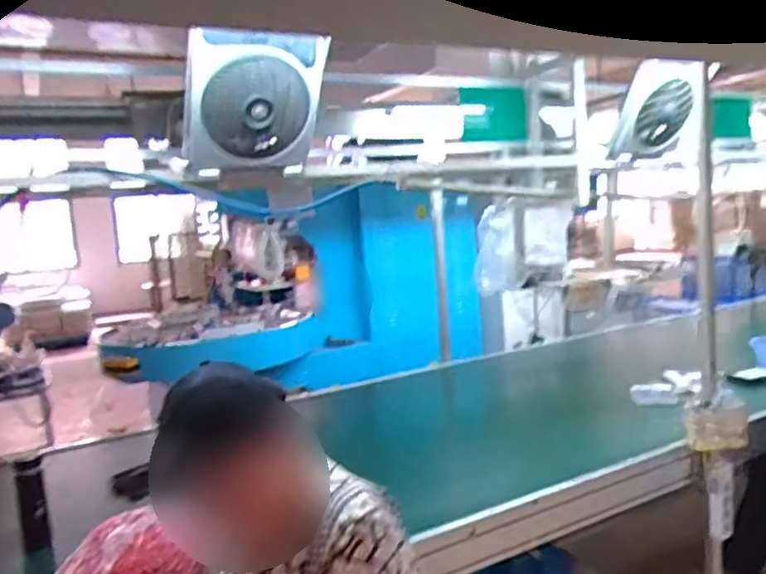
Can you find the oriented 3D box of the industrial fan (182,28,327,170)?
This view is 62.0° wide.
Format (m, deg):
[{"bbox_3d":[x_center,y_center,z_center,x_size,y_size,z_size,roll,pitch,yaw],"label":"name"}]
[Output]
[{"bbox_3d":[-0.324,-0.459,1.598,0.330,0.347,0.105,-6,42,-28],"label":"industrial fan"}]

